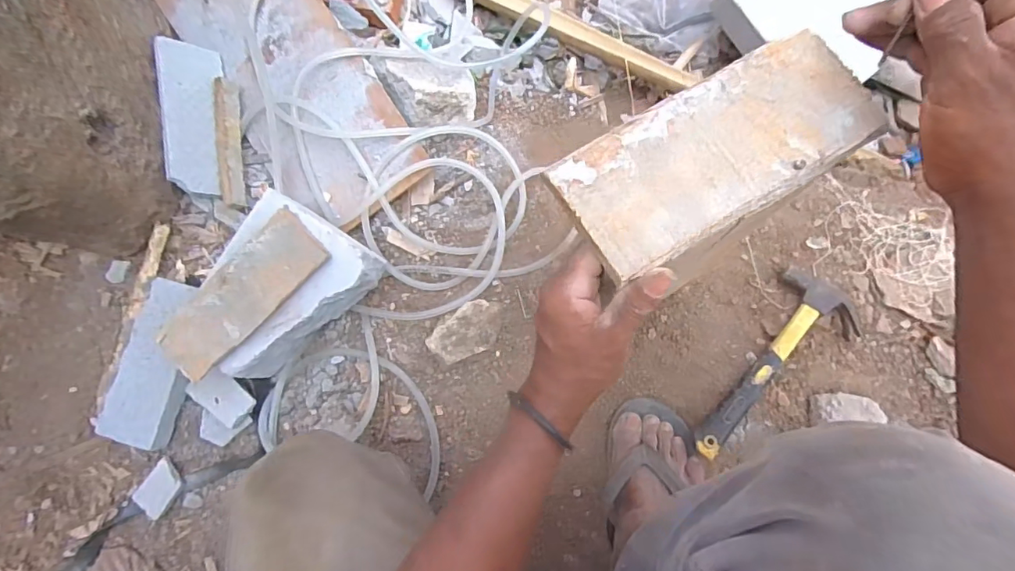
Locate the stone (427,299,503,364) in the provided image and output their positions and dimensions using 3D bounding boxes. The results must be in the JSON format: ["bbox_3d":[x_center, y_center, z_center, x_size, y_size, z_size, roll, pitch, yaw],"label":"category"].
[{"bbox_3d":[-0.049,0.056,0.633,0.098,0.025,0.058,-35,78,-9],"label":"stone"}]

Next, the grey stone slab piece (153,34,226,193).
[{"bbox_3d":[-0.398,-0.215,0.640,0.067,0.018,0.193,0,83,-42],"label":"grey stone slab piece"}]

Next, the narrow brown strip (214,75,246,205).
[{"bbox_3d":[-0.361,-0.186,0.663,0.031,0.012,0.167,-3,84,-40],"label":"narrow brown strip"}]

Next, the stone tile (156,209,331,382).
[{"bbox_3d":[-0.292,0.010,0.559,0.198,0.013,0.074,-45,92,-3],"label":"stone tile"}]

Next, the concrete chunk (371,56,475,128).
[{"bbox_3d":[-0.112,-0.268,0.700,0.132,0.057,0.082,-2,75,-1],"label":"concrete chunk"}]

